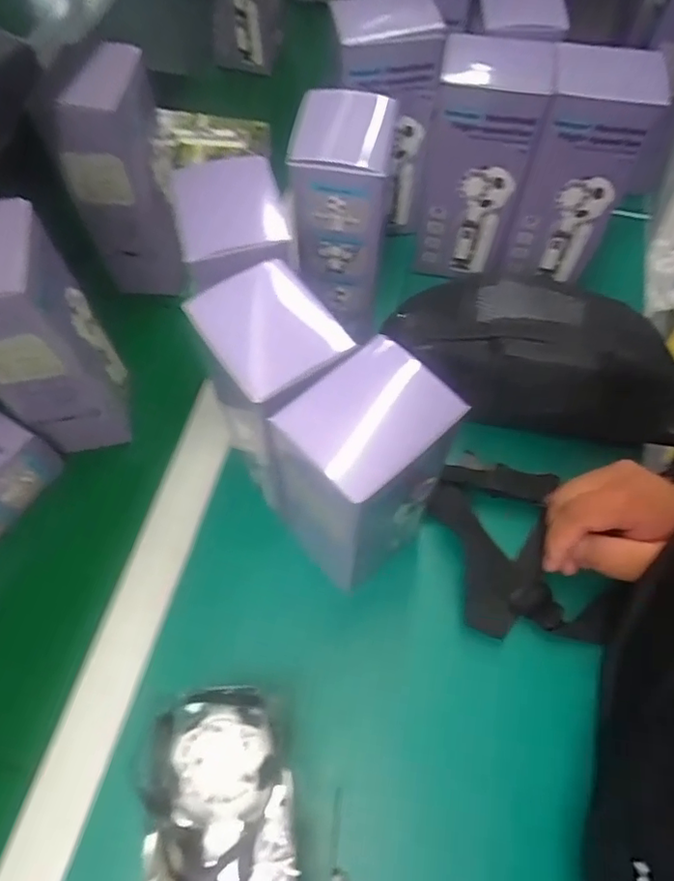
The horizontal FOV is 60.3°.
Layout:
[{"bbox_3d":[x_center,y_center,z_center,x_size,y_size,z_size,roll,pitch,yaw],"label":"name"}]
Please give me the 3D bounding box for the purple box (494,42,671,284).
[{"bbox_3d":[0.200,-0.223,0.496,0.080,0.171,0.074,13,60,7],"label":"purple box"}]

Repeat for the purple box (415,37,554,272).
[{"bbox_3d":[0.120,-0.237,0.510,0.087,0.179,0.087,9,59,4],"label":"purple box"}]

